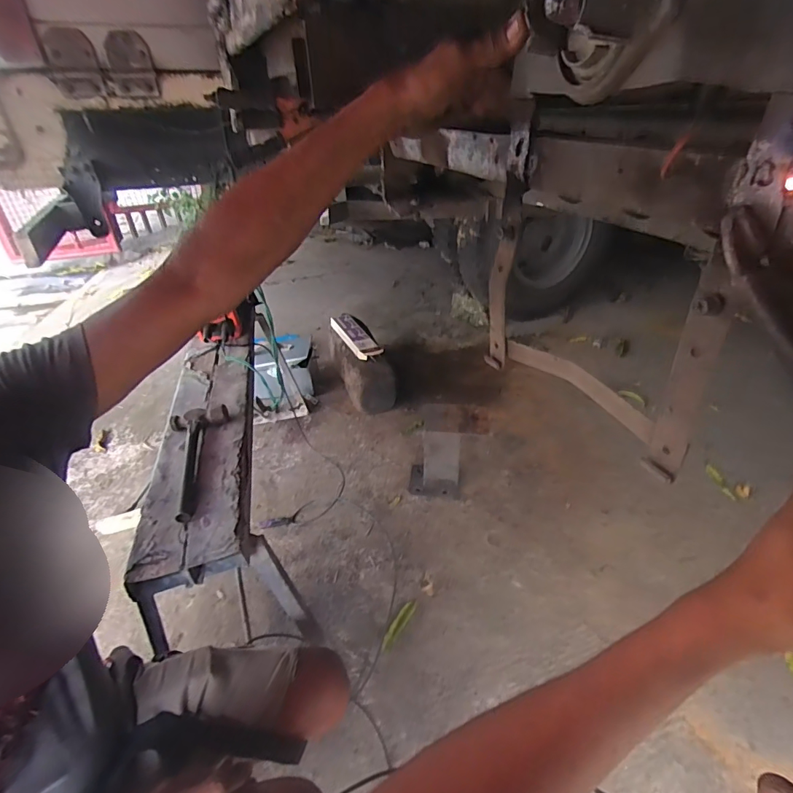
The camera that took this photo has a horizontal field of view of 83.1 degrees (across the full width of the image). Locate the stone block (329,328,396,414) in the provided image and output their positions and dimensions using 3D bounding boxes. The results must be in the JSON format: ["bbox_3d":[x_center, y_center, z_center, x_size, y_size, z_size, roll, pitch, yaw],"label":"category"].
[{"bbox_3d":[-0.150,-0.107,1.746,0.162,0.174,0.407,-17,36,-21],"label":"stone block"}]

